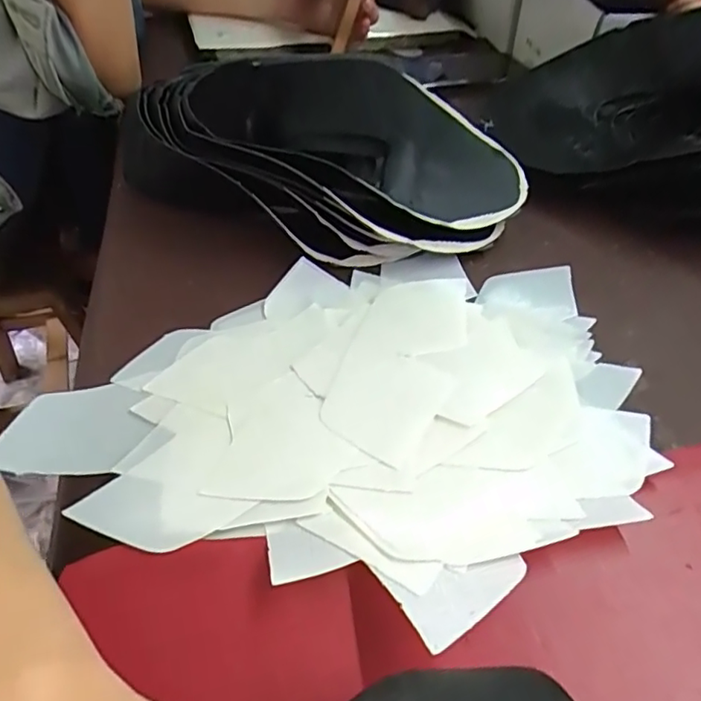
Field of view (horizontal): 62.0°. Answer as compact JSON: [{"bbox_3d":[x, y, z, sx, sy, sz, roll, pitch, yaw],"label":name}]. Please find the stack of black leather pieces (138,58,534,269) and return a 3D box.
[{"bbox_3d":[-0.003,-0.143,0.408,0.250,0.083,0.157,12,47,13],"label":"stack of black leather pieces"}]

